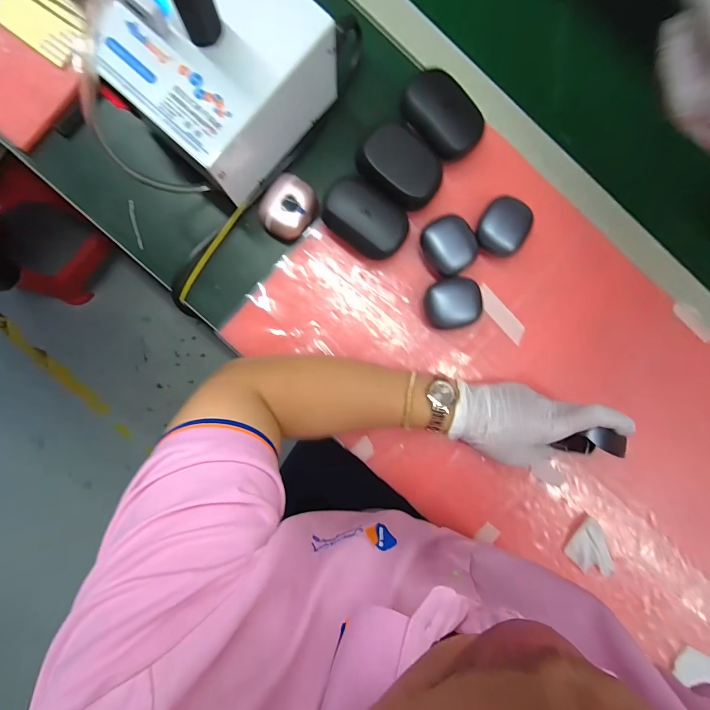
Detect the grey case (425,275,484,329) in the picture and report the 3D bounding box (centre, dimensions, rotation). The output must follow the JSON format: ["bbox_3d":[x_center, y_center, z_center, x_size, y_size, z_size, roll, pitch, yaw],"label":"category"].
[{"bbox_3d":[0.099,-0.053,0.356,0.055,0.025,0.049,-10,92,-2],"label":"grey case"}]

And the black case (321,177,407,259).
[{"bbox_3d":[0.010,-0.133,0.345,0.084,0.030,0.057,35,90,-3],"label":"black case"}]

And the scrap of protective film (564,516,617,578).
[{"bbox_3d":[0.258,0.213,0.376,0.047,0.005,0.059,-43,93,-1],"label":"scrap of protective film"}]

